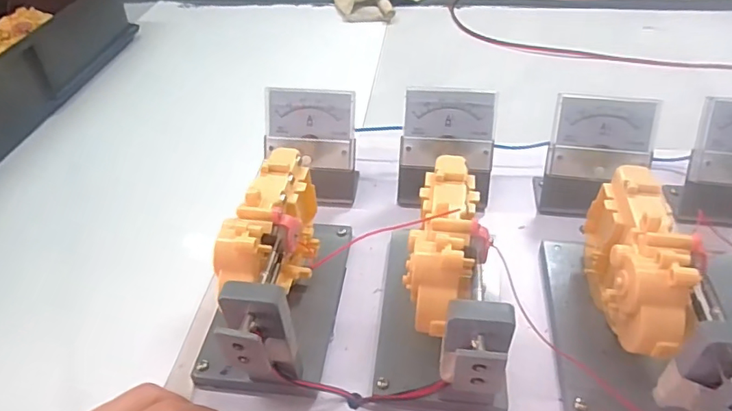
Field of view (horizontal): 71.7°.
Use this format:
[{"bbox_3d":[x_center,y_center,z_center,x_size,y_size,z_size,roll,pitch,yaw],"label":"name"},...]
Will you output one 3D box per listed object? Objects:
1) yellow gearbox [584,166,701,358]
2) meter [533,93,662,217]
[{"bbox_3d":[0.134,0.022,0.252,0.039,0.038,0.099,7,45,10],"label":"yellow gearbox"},{"bbox_3d":[0.156,-0.032,0.344,0.067,0.068,0.045,7,45,11],"label":"meter"}]

